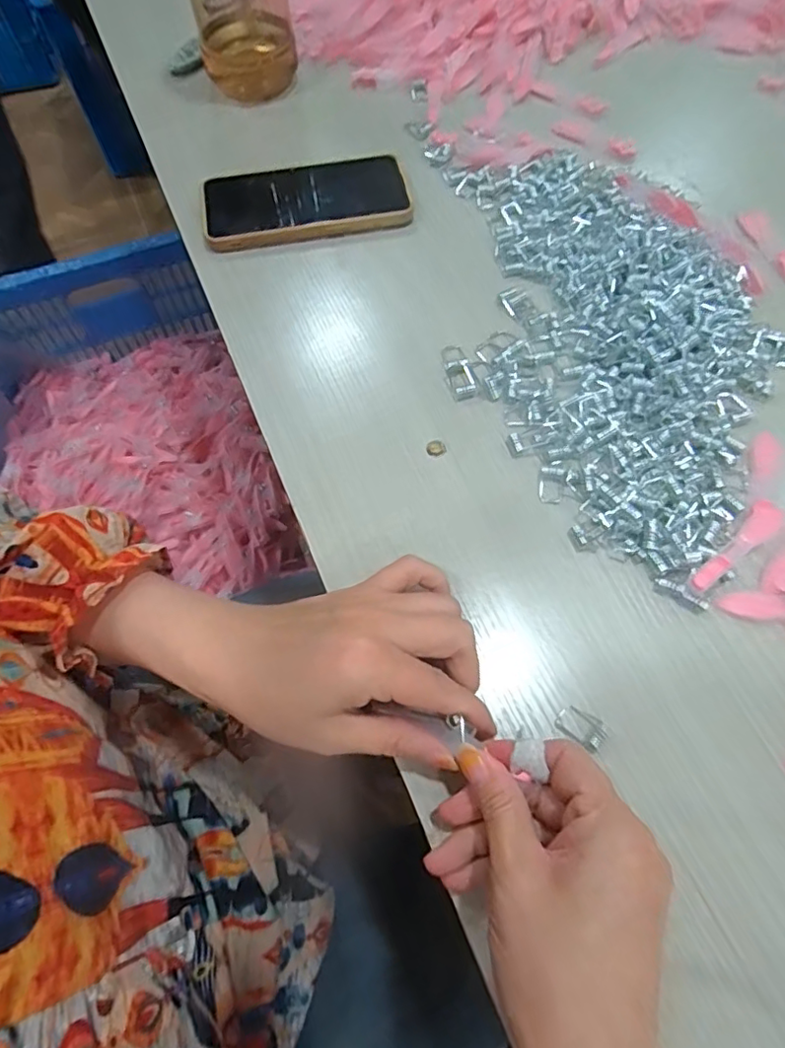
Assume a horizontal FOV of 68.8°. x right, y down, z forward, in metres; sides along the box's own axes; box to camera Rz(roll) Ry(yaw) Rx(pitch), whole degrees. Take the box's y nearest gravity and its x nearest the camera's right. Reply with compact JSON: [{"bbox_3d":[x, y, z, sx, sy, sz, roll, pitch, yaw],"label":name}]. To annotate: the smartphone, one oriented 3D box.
[{"bbox_3d":[-0.066,-0.252,0.443,0.156,0.010,0.078,-11,66,-4],"label":"smartphone"}]

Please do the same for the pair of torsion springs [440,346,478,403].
[{"bbox_3d":[0.044,-0.100,0.377,0.017,0.004,0.042,-12,66,-4],"label":"pair of torsion springs"}]

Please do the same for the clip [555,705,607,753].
[{"bbox_3d":[0.093,0.099,0.281,0.023,0.004,0.015,35,71,15],"label":"clip"}]

